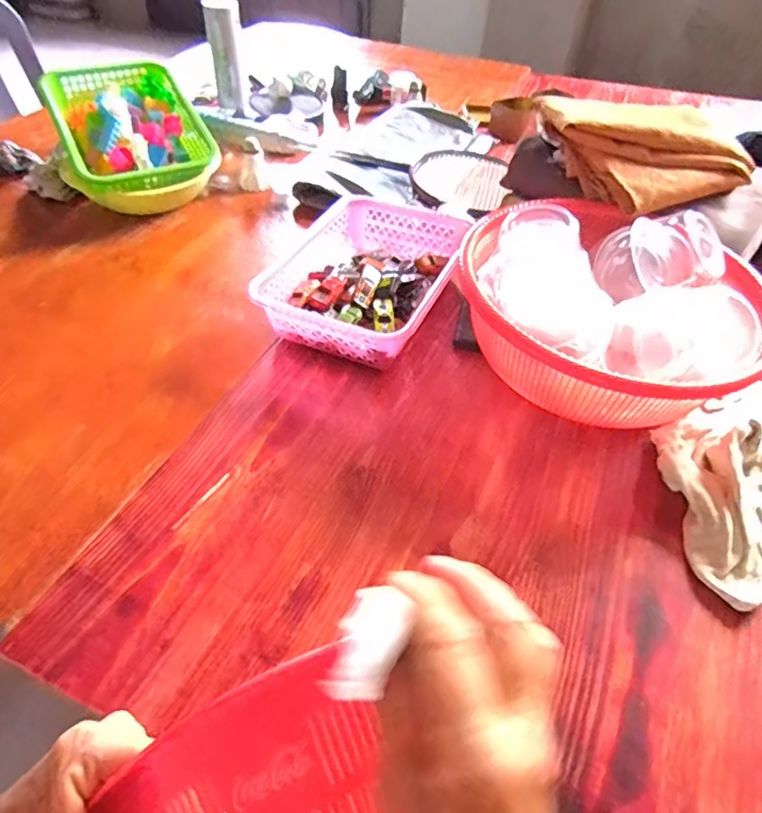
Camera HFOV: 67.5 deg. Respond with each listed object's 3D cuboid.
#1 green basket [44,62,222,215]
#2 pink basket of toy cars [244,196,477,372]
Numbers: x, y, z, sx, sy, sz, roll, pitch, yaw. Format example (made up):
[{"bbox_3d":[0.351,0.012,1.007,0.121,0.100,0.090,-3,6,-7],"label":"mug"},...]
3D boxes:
[{"bbox_3d":[-0.429,-0.472,0.979,0.238,0.090,0.331,-16,64,-22],"label":"green basket"},{"bbox_3d":[-0.019,-0.175,0.774,0.205,0.075,0.301,15,47,12],"label":"pink basket of toy cars"}]

